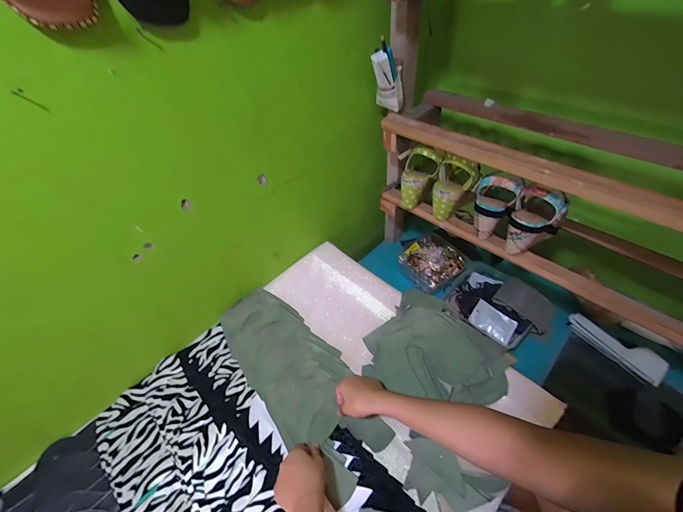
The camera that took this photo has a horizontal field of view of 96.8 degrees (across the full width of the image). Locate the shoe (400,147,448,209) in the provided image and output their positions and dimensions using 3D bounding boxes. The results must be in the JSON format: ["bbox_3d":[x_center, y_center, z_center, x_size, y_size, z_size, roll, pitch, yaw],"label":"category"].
[{"bbox_3d":[0.171,-0.184,0.706,0.074,0.147,0.079,-8,41,-44],"label":"shoe"}]

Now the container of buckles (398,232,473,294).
[{"bbox_3d":[0.262,0.020,0.892,0.159,0.073,0.166,-30,52,-20],"label":"container of buckles"}]

